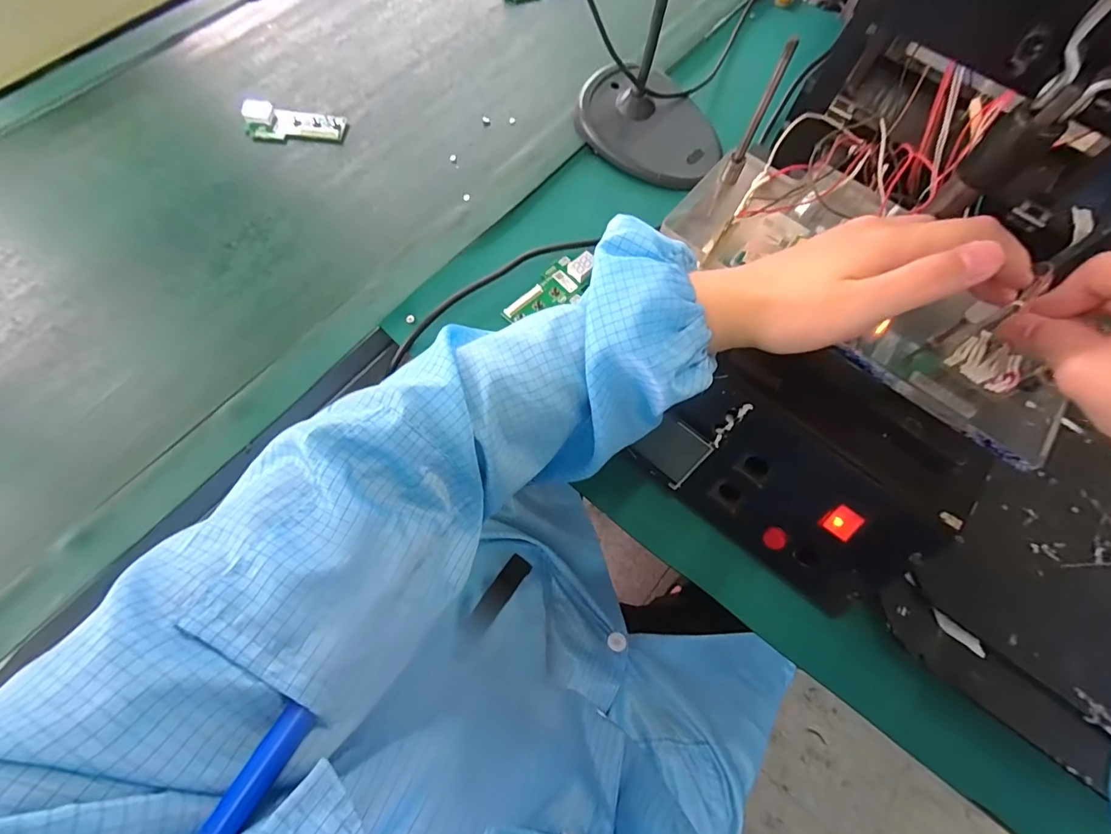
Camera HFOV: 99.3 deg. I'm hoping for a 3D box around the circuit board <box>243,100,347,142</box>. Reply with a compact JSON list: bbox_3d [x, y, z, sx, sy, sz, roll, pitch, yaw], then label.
[{"bbox_3d":[-0.273,-0.306,0.489,0.101,0.008,0.044,4,68,2],"label":"circuit board"}]

